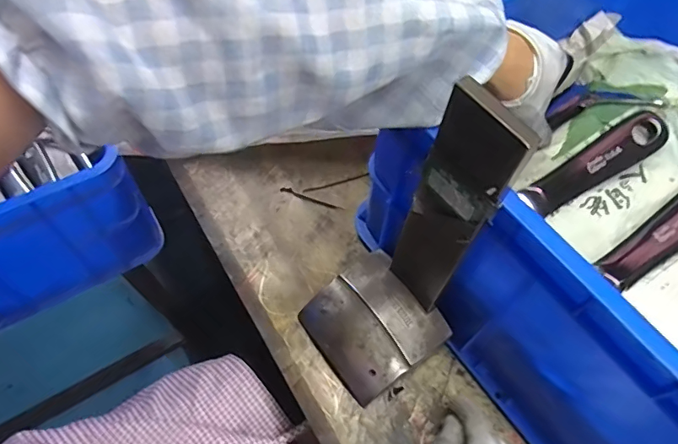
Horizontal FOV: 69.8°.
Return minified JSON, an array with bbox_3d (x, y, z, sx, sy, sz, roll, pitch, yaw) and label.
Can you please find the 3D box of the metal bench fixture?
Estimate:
[{"bbox_3d":[0.032,0.036,0.325,0.099,0.261,0.092,-32,67,-19],"label":"metal bench fixture"}]

